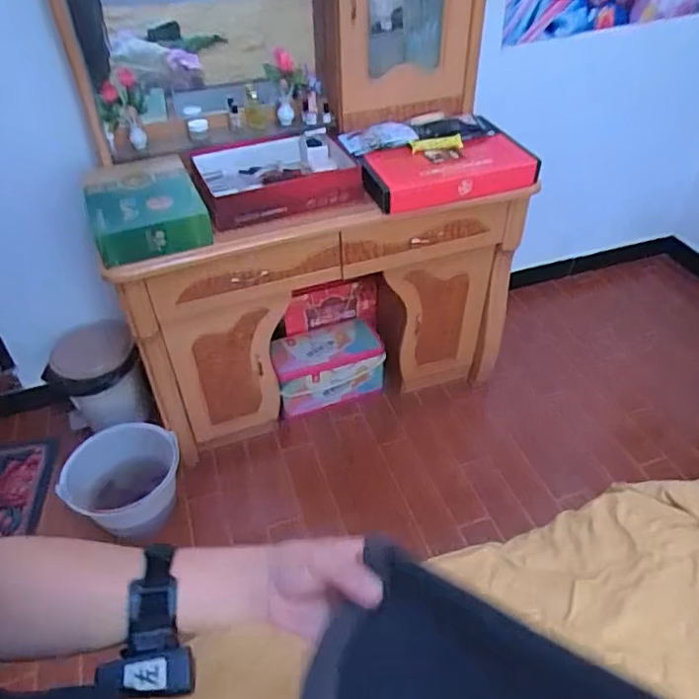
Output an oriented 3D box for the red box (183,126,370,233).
[{"bbox_3d":[-0.189,-0.439,1.513,0.389,0.087,0.298,-17,45,-16],"label":"red box"}]

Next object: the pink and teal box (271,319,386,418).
[{"bbox_3d":[-0.069,0.056,1.934,0.354,0.202,0.170,-13,44,-11],"label":"pink and teal box"}]

